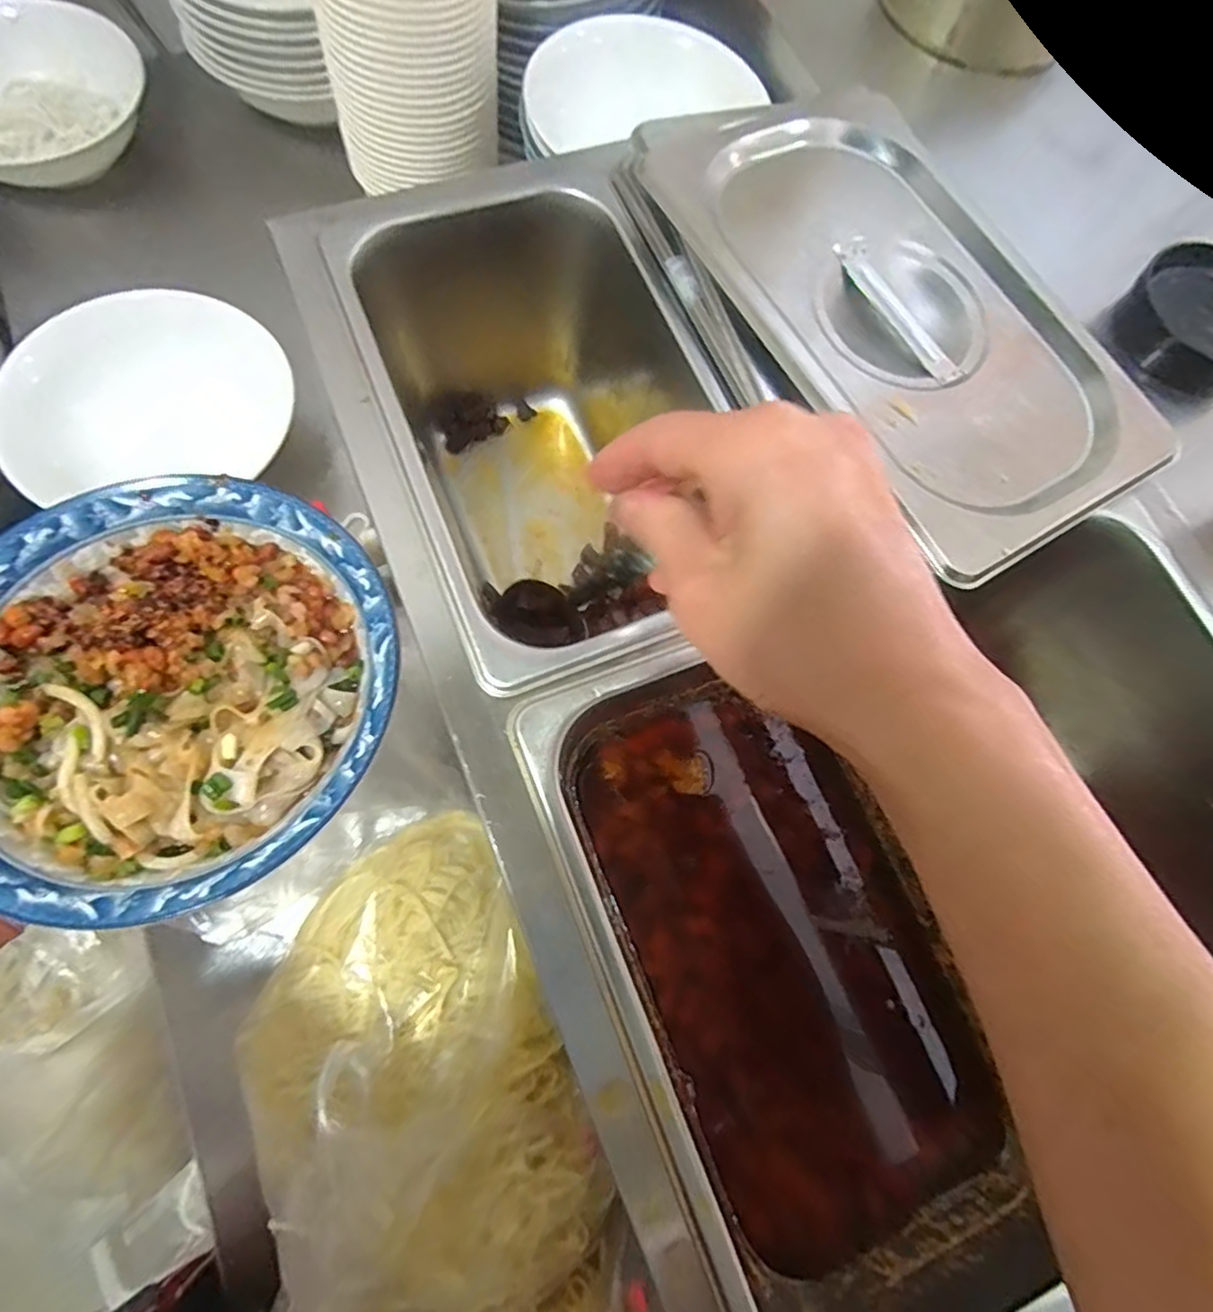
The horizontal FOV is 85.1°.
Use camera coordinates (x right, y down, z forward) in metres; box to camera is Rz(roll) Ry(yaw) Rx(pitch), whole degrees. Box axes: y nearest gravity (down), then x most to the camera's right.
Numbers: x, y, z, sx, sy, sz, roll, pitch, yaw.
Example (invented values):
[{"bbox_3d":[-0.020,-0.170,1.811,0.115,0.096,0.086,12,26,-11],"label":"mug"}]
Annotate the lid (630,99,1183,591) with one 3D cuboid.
[{"bbox_3d":[0.144,-0.173,0.319,0.146,0.022,0.266,-30,80,-12],"label":"lid"}]

